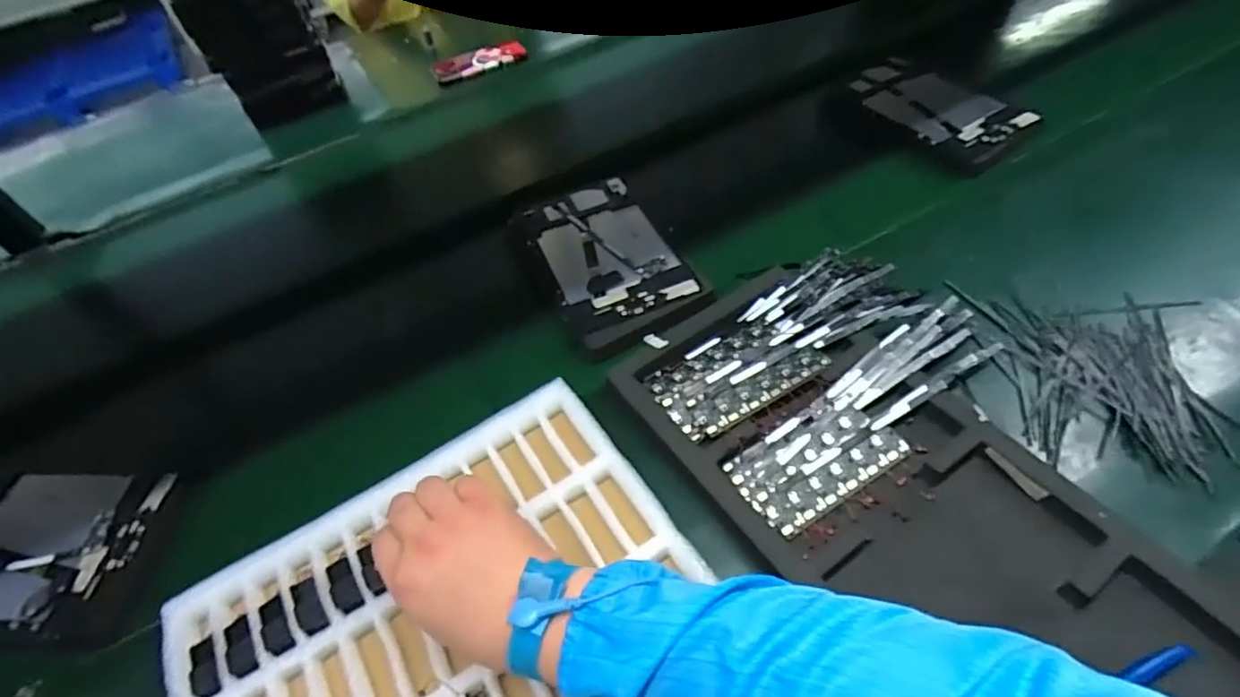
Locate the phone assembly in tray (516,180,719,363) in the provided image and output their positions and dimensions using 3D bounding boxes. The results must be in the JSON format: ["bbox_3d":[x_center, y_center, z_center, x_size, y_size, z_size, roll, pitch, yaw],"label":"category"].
[{"bbox_3d":[-0.017,-0.105,0.698,0.147,0.016,0.265,-23,52,-13],"label":"phone assembly in tray"}]

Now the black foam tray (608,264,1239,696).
[{"bbox_3d":[0.219,0.117,0.479,0.235,0.053,0.474,-30,54,-18],"label":"black foam tray"}]

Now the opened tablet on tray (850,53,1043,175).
[{"bbox_3d":[0.414,-0.316,0.809,0.143,0.027,0.227,-32,54,-20],"label":"opened tablet on tray"}]

